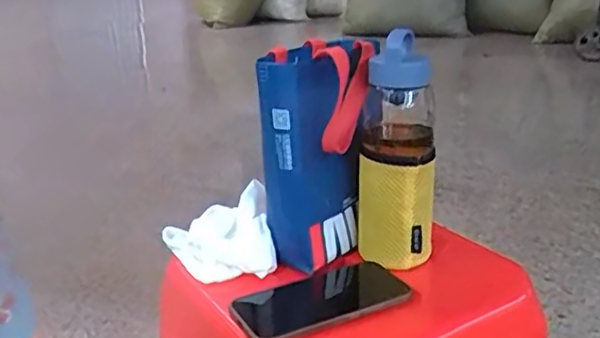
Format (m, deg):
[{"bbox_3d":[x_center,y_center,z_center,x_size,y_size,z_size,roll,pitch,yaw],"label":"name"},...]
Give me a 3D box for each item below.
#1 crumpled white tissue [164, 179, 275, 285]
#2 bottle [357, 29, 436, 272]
[{"bbox_3d":[-0.089,0.064,0.658,0.110,0.063,0.121,-6,21,-12],"label":"crumpled white tissue"},{"bbox_3d":[0.096,-0.015,0.629,0.078,0.218,0.076,1,20,6],"label":"bottle"}]

